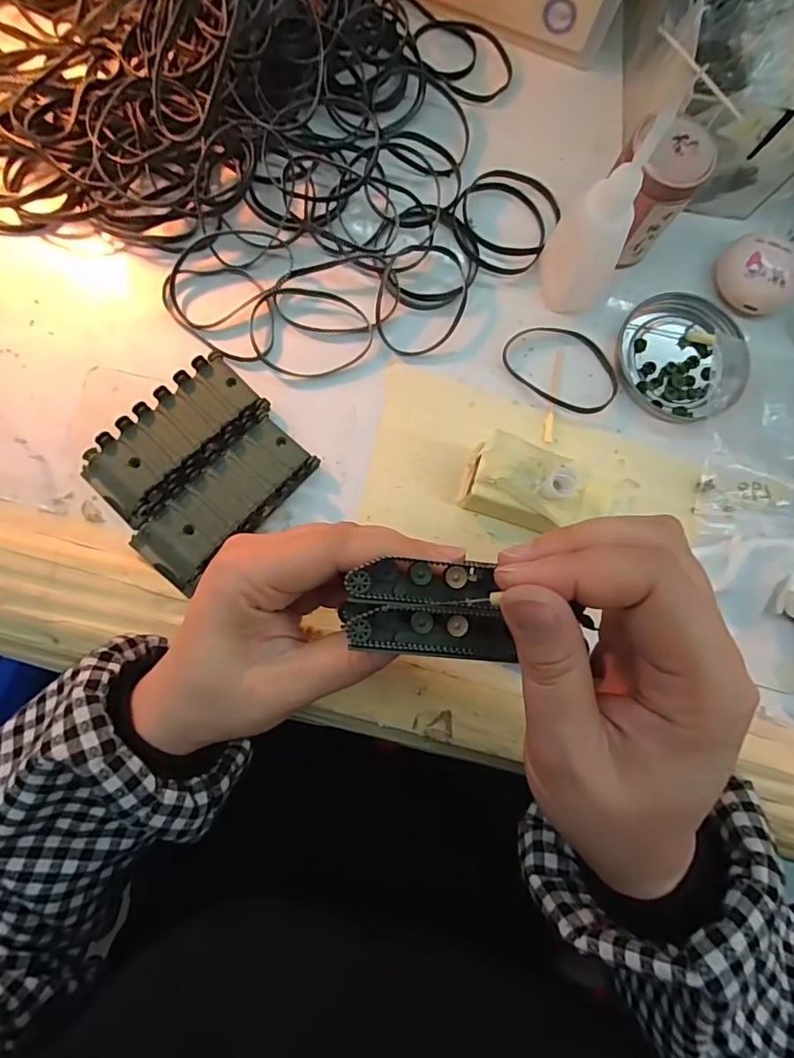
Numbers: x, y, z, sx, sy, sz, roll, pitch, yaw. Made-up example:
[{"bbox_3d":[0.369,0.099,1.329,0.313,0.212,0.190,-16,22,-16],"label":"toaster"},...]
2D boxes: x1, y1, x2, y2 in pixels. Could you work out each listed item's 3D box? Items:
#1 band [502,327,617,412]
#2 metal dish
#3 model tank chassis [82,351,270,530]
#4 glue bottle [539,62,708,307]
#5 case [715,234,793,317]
[{"bbox_3d":[0.100,-0.098,0.306,0.070,0.005,0.047,36,81,1],"label":"band"},{"bbox_3d":[0.171,-0.105,0.311,0.078,0.011,0.077,1,82,-4],"label":"metal dish"},{"bbox_3d":[-0.117,-0.048,0.275,0.050,0.018,0.096,44,82,2],"label":"model tank chassis"},{"bbox_3d":[0.105,-0.154,0.263,0.029,0.108,0.039,3,82,-4],"label":"glue bottle"},{"bbox_3d":[0.220,-0.154,0.313,0.046,0.018,0.041,18,81,-2],"label":"case"}]

